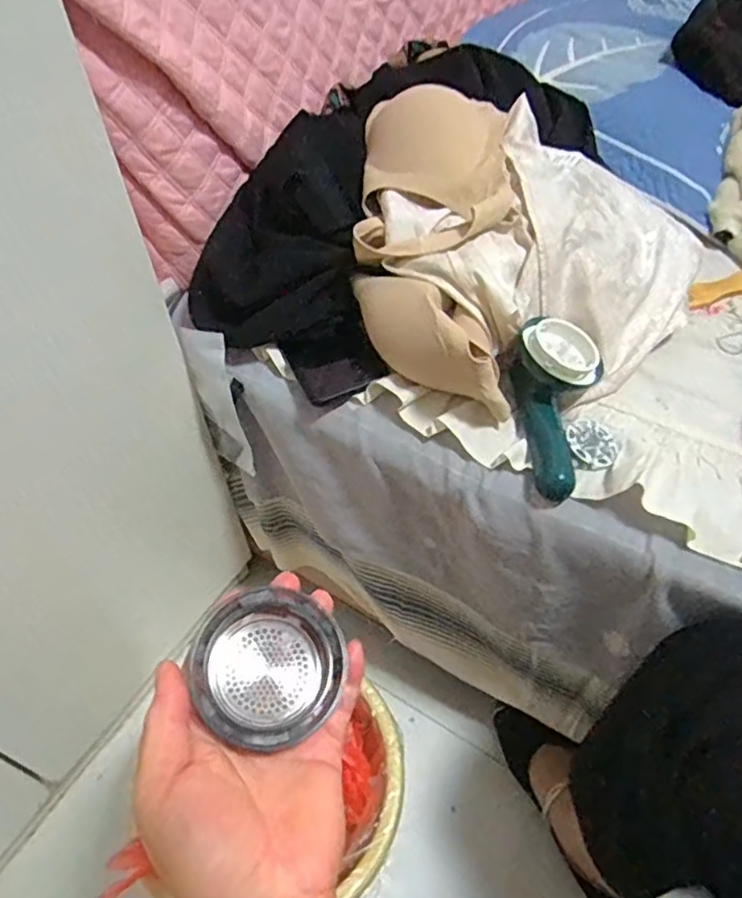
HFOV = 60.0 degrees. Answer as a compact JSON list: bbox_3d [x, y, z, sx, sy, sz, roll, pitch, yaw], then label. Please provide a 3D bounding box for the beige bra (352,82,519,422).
[{"bbox_3d":[0.055,-0.199,0.564,0.136,0.073,0.352,2,64,4],"label":"beige bra"}]

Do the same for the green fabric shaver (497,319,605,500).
[{"bbox_3d":[0.147,-0.034,0.507,0.072,0.055,0.151,4,70,5],"label":"green fabric shaver"}]

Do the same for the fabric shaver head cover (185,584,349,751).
[{"bbox_3d":[-0.050,0.107,0.319,0.070,0.022,0.072,-30,75,-25],"label":"fabric shaver head cover"}]

